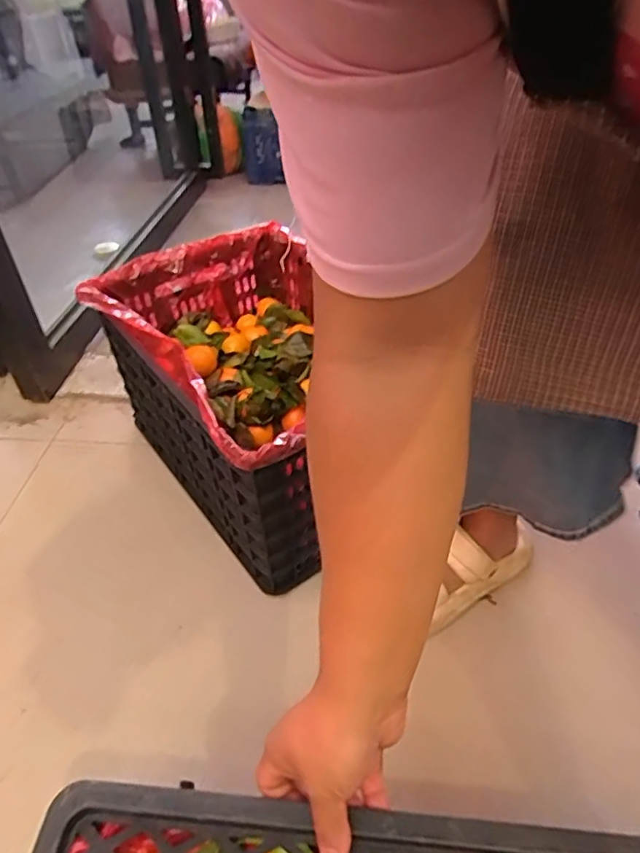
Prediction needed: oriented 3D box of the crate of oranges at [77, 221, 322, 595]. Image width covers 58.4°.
[{"bbox_3d":[-0.083,-0.060,0.882,0.331,0.295,0.468,-30,49,-22],"label":"crate of oranges"}]

